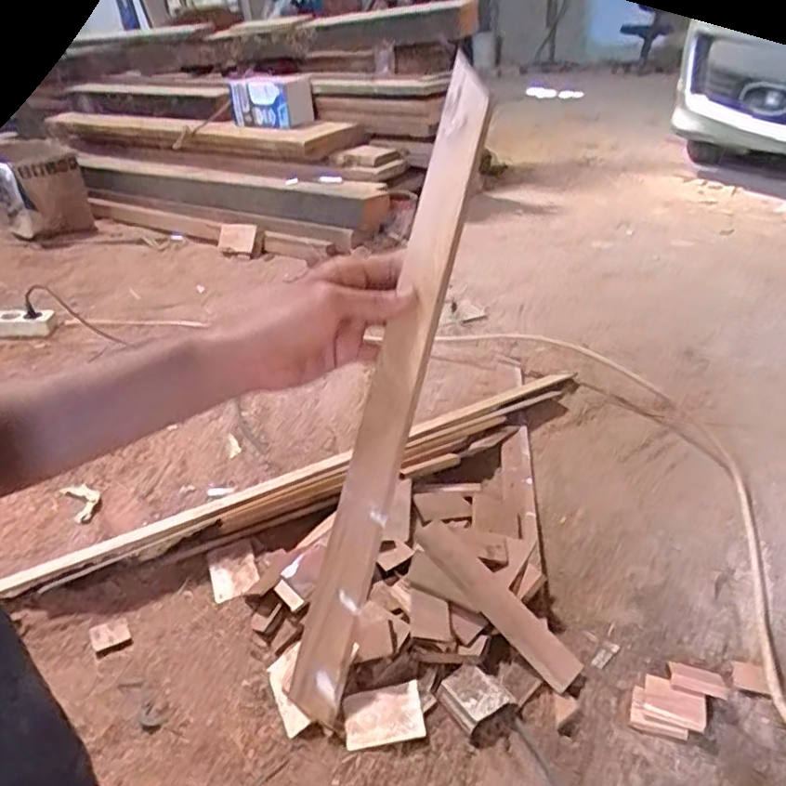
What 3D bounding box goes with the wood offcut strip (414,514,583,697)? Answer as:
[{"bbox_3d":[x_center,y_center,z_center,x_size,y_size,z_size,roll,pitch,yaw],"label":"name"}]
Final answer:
[{"bbox_3d":[0.097,0.197,0.614,0.041,0.013,0.196,-28,59,-36],"label":"wood offcut strip"}]

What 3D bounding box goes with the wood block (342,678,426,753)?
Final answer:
[{"bbox_3d":[-0.010,0.284,0.561,0.068,0.012,0.049,-5,30,-2],"label":"wood block"}]

